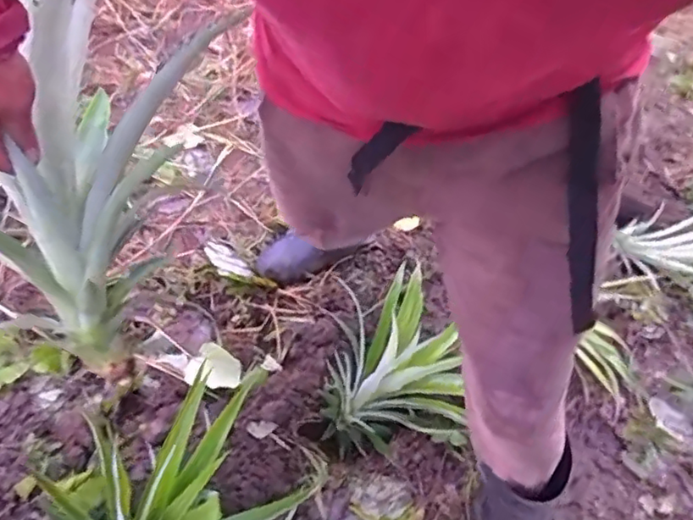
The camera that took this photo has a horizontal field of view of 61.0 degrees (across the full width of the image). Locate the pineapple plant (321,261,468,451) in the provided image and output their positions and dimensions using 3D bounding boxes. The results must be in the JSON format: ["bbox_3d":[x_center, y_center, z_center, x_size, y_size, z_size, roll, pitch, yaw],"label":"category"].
[{"bbox_3d":[0.074,0.180,1.112,0.250,0.220,0.329,-11,66,-7],"label":"pineapple plant"}]

